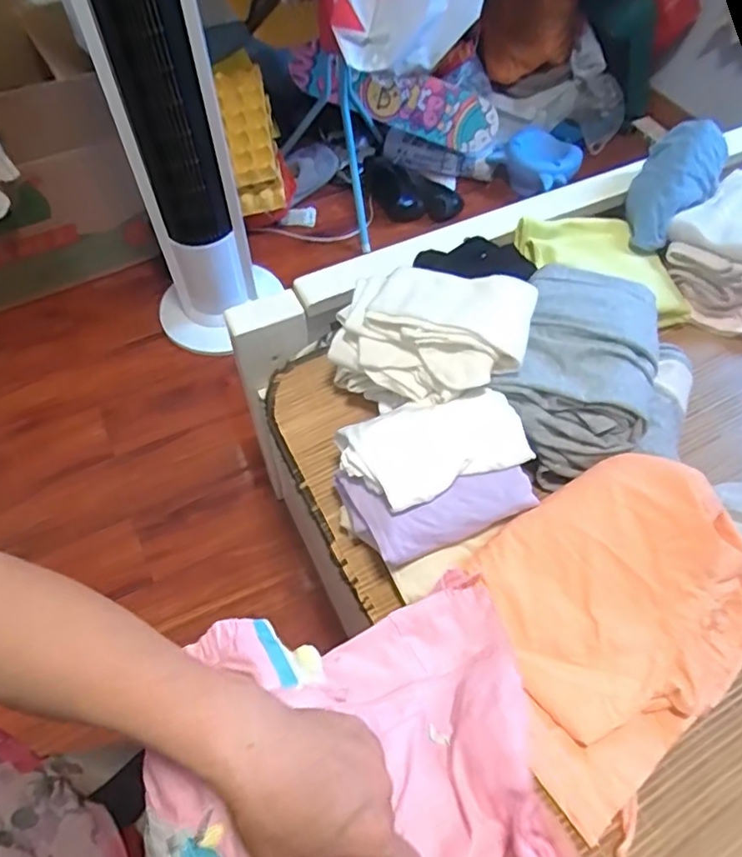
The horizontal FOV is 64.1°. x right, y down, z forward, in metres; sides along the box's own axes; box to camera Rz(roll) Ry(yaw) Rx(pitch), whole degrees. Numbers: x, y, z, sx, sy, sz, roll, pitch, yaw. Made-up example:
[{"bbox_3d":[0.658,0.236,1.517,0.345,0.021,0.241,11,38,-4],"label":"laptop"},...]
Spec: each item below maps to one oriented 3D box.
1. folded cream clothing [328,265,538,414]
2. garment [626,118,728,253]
[{"bbox_3d":[0.065,-0.102,0.689,0.207,0.124,0.128,21,59,13],"label":"folded cream clothing"},{"bbox_3d":[0.430,-0.344,0.845,0.107,0.112,0.173,27,61,17],"label":"garment"}]

